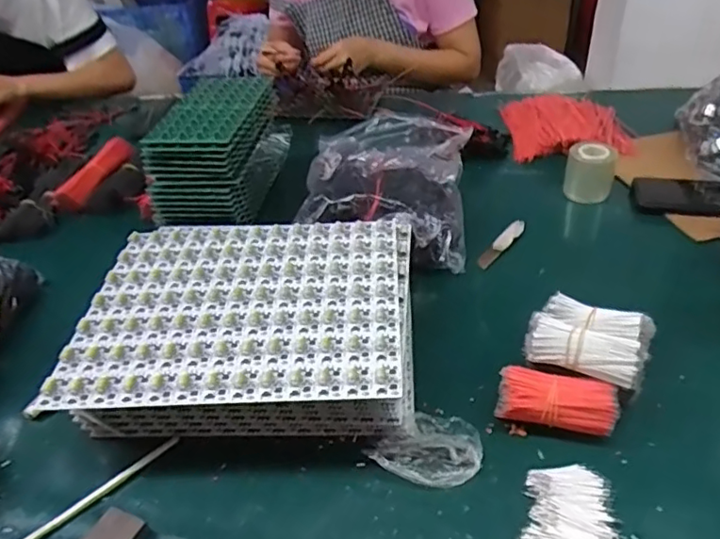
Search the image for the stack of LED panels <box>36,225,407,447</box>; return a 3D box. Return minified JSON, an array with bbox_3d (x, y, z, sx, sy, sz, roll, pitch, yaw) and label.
[{"bbox_3d":[-0.099,0.054,0.549,0.291,0.076,0.231,-1,38,4],"label":"stack of LED panels"}]

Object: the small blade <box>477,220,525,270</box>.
[{"bbox_3d":[0.170,-0.031,0.696,0.017,0.009,0.109,24,46,32],"label":"small blade"}]

